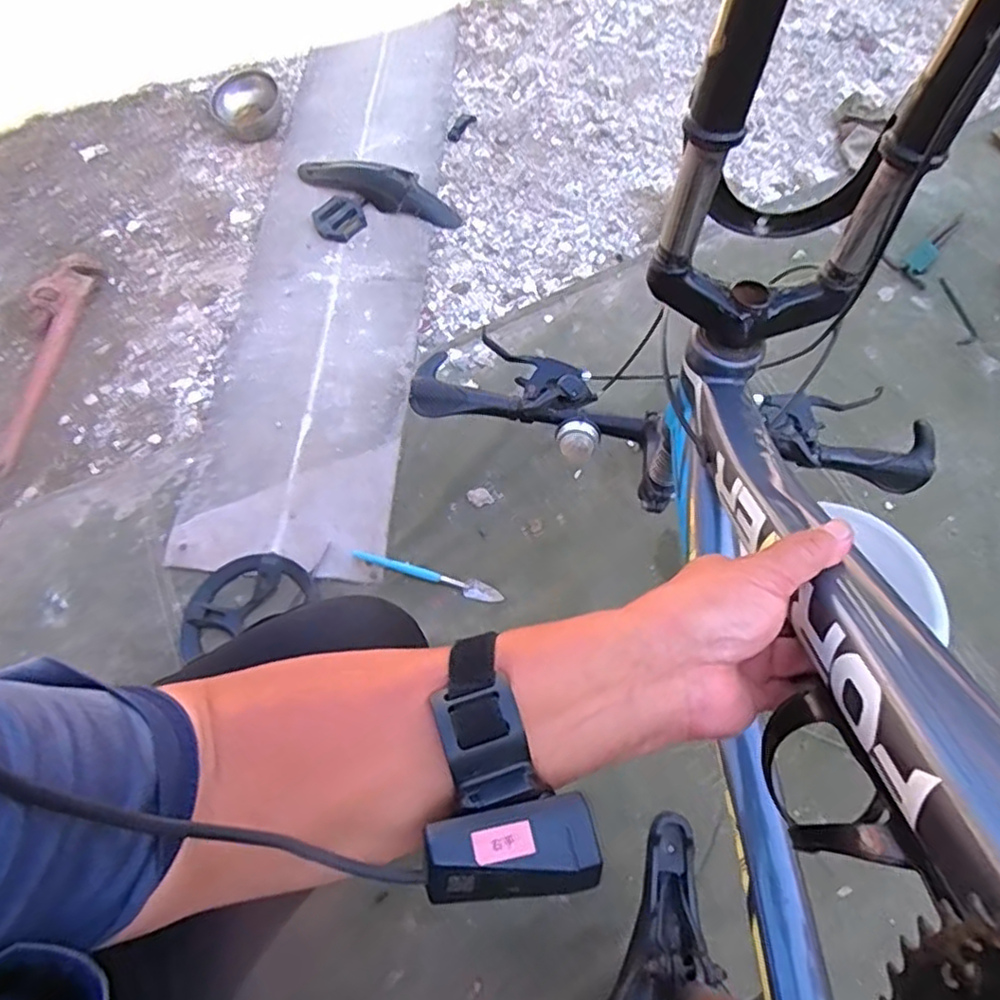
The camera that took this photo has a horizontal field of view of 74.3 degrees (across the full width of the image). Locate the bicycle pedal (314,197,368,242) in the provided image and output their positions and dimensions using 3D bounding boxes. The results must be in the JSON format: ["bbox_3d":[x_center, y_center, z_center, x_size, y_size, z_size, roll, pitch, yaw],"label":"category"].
[{"bbox_3d":[-0.274,-0.482,1.129,0.085,0.026,0.079,-35,70,-12],"label":"bicycle pedal"}]

